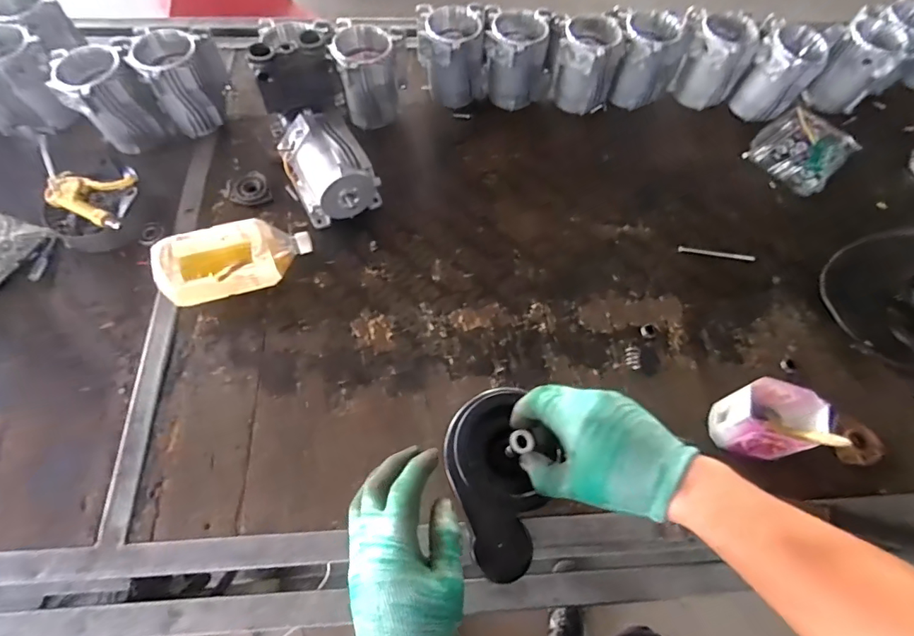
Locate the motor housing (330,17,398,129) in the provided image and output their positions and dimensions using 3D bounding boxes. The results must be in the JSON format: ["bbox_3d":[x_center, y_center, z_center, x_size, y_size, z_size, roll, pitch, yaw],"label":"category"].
[{"bbox_3d":[-0.157,-0.429,0.839,0.103,0.141,0.118,-4,65,-5],"label":"motor housing"}]

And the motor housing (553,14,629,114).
[{"bbox_3d":[0.243,-0.471,0.883,0.112,0.132,0.101,28,67,10],"label":"motor housing"}]

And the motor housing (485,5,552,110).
[{"bbox_3d":[0.115,-0.479,0.879,0.129,0.129,0.112,6,65,0],"label":"motor housing"}]

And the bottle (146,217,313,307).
[{"bbox_3d":[-0.324,-0.092,0.699,0.208,0.084,0.117,-22,68,-12],"label":"bottle"}]

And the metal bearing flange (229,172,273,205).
[{"bbox_3d":[-0.350,-0.216,0.796,0.062,0.008,0.070,-20,68,-12],"label":"metal bearing flange"}]

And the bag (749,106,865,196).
[{"bbox_3d":[0.655,-0.325,0.891,0.179,0.049,0.147,-40,73,-19],"label":"bag"}]

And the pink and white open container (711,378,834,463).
[{"bbox_3d":[0.396,0.136,0.617,0.100,0.119,0.089,-13,66,-9],"label":"pink and white open container"}]

